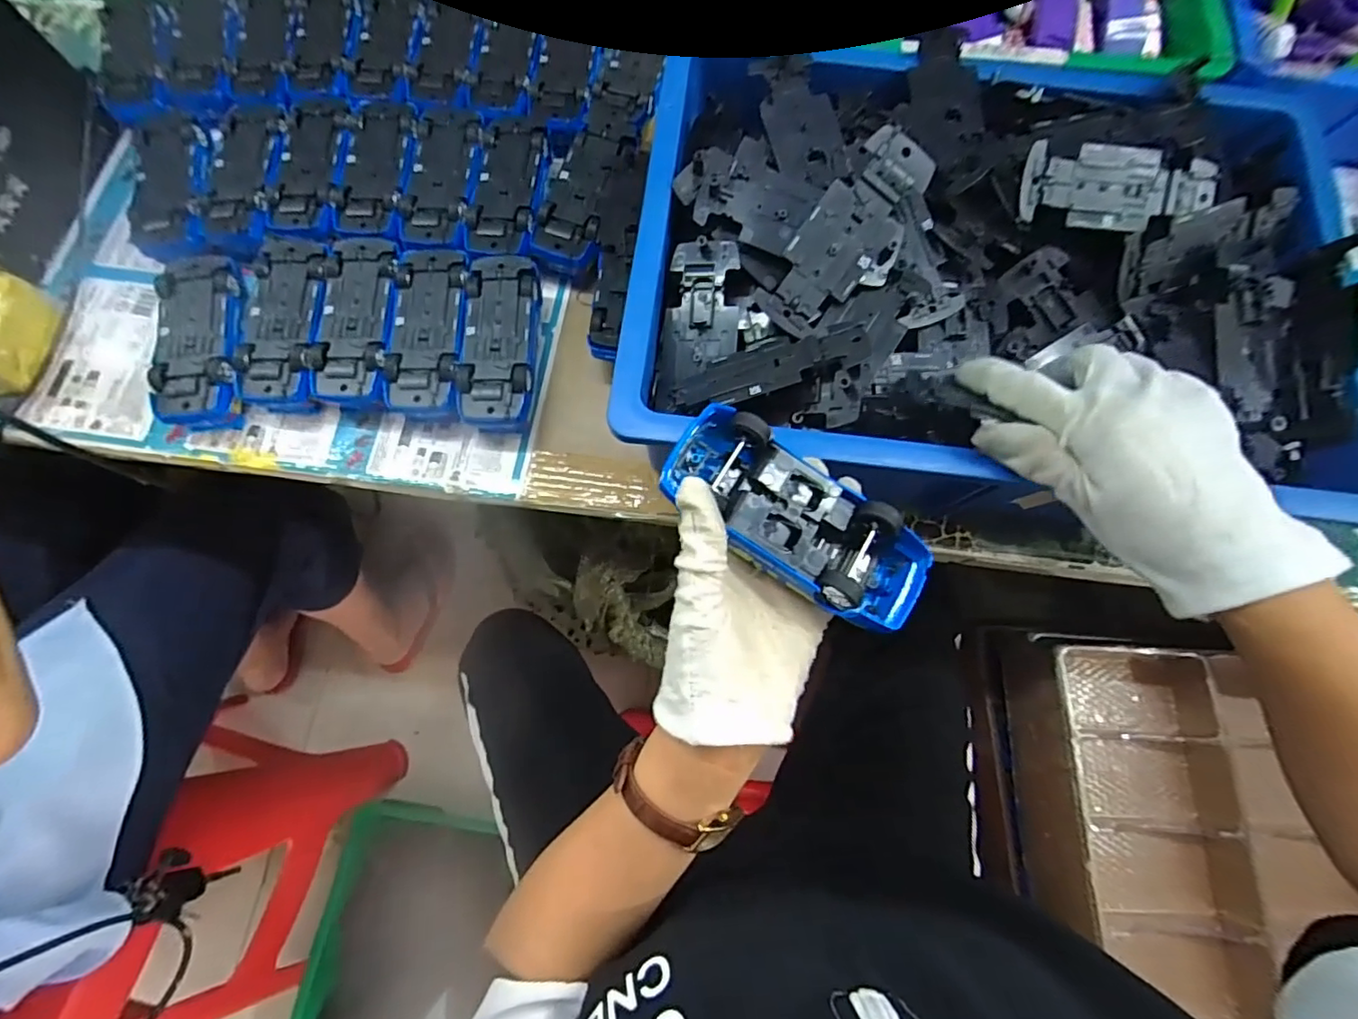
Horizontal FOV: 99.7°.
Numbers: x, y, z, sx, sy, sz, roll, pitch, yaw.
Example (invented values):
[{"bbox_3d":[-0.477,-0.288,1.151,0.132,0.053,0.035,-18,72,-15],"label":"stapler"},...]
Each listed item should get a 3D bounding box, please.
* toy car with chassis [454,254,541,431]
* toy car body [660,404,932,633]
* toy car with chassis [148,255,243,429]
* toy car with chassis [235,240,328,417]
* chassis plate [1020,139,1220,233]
[{"bbox_3d":[-0.131,-0.122,0.424,0.053,0.038,0.129,-1,72,-1],"label":"toy car with chassis"},{"bbox_3d":[0.059,0.006,0.273,0.136,0.029,0.055,35,74,-4],"label":"toy car body"},{"bbox_3d":[-0.348,-0.122,0.426,0.057,0.044,0.126,-9,72,-4],"label":"toy car with chassis"},{"bbox_3d":[-0.291,-0.137,0.430,0.058,0.037,0.129,-4,72,-2],"label":"toy car with chassis"},{"bbox_3d":[0.280,-0.205,0.365,0.123,0.009,0.051,0,99,-3],"label":"chassis plate"}]

